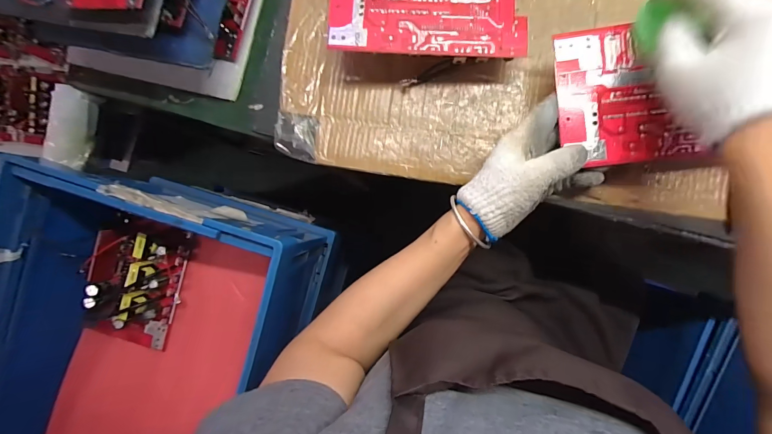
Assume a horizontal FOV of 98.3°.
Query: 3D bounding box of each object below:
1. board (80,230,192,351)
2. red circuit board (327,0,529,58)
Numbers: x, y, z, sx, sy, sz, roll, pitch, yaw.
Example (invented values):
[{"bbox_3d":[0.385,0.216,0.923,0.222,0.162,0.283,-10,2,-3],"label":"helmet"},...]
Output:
[{"bbox_3d":[-0.349,0.100,0.466,0.111,0.054,0.177,14,91,6],"label":"board"},{"bbox_3d":[0.046,-0.229,0.357,0.195,0.056,0.129,3,90,6],"label":"red circuit board"}]

